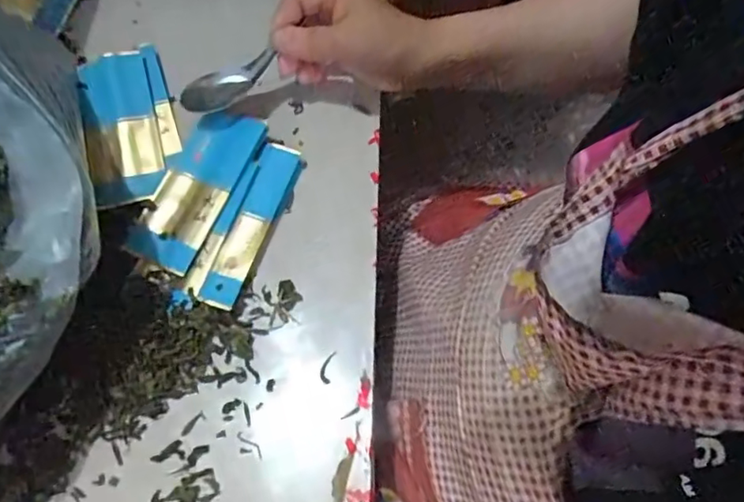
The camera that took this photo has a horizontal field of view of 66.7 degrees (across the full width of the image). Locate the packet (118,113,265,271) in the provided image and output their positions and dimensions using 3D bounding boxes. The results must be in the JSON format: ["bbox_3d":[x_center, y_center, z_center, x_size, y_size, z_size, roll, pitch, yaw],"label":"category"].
[{"bbox_3d":[-0.132,-0.050,0.415,0.061,0.014,0.126,24,70,9],"label":"packet"}]

